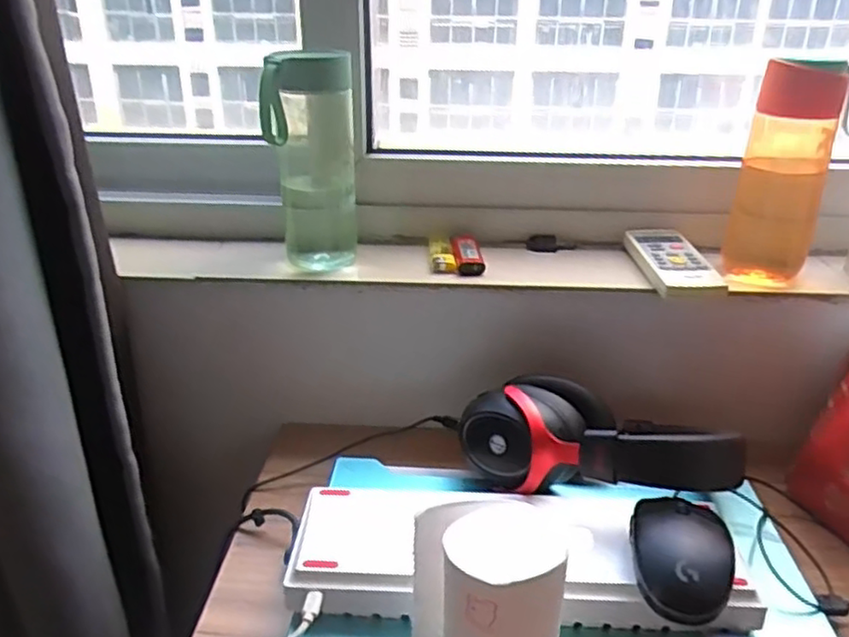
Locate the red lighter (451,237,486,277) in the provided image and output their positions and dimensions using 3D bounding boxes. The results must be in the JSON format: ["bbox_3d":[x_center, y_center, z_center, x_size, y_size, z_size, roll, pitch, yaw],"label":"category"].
[{"bbox_3d":[0.042,-0.061,0.660,0.027,0.015,0.072,-1,26,-4],"label":"red lighter"}]

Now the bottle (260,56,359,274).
[{"bbox_3d":[-0.101,-0.134,0.613,0.065,0.188,0.063,7,26,12],"label":"bottle"}]

